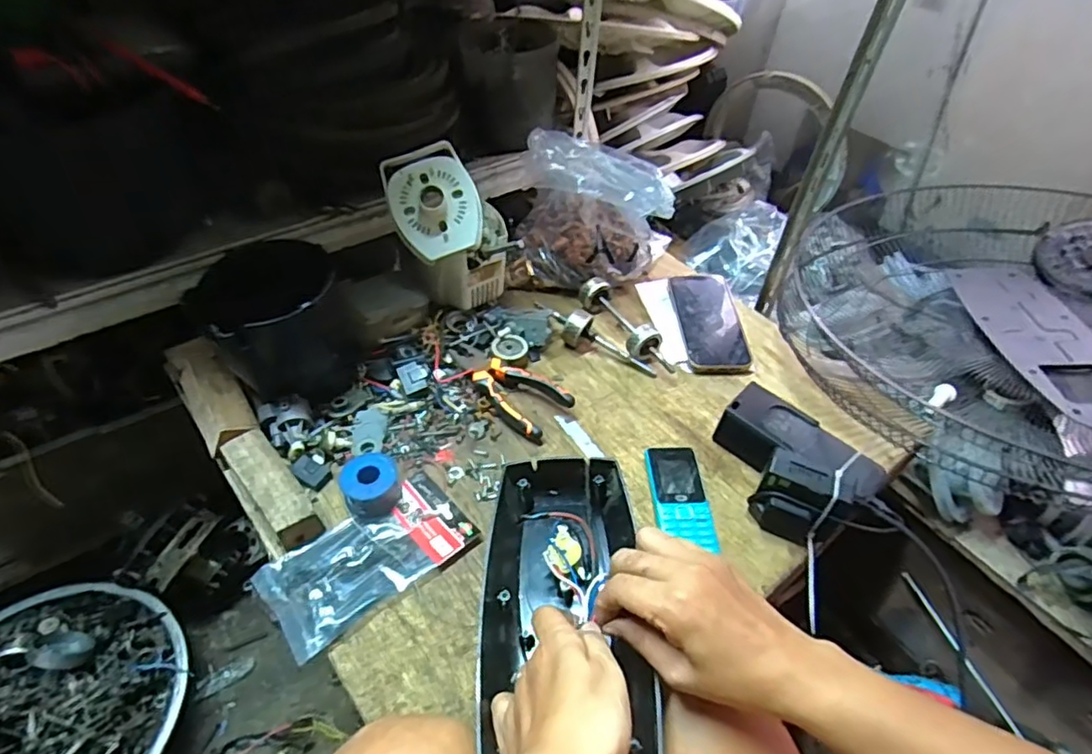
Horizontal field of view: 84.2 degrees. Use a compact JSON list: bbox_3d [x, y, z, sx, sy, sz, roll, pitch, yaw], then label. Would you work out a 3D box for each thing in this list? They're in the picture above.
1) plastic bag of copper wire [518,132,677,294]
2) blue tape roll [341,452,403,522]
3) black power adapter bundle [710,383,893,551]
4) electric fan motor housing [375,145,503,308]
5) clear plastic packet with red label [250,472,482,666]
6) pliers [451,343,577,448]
[{"bbox_3d":[0.061,-0.213,0.780,0.188,0.181,0.132,6,47,1],"label":"plastic bag of copper wire"},{"bbox_3d":[-0.169,0.103,0.584,0.053,0.030,0.059,-18,51,-20],"label":"blue tape roll"},{"bbox_3d":[0.240,0.085,0.606,0.112,0.074,0.156,-30,56,-29],"label":"black power adapter bundle"},{"bbox_3d":[-0.121,-0.179,0.743,0.132,0.158,0.109,-13,49,-16],"label":"electric fan motor housing"},{"bbox_3d":[-0.159,0.162,0.550,0.179,0.013,0.098,-31,57,-29],"label":"clear plastic packet with red label"},{"bbox_3d":[-0.049,0.007,0.687,0.157,0.030,0.065,36,54,26],"label":"pliers"}]

